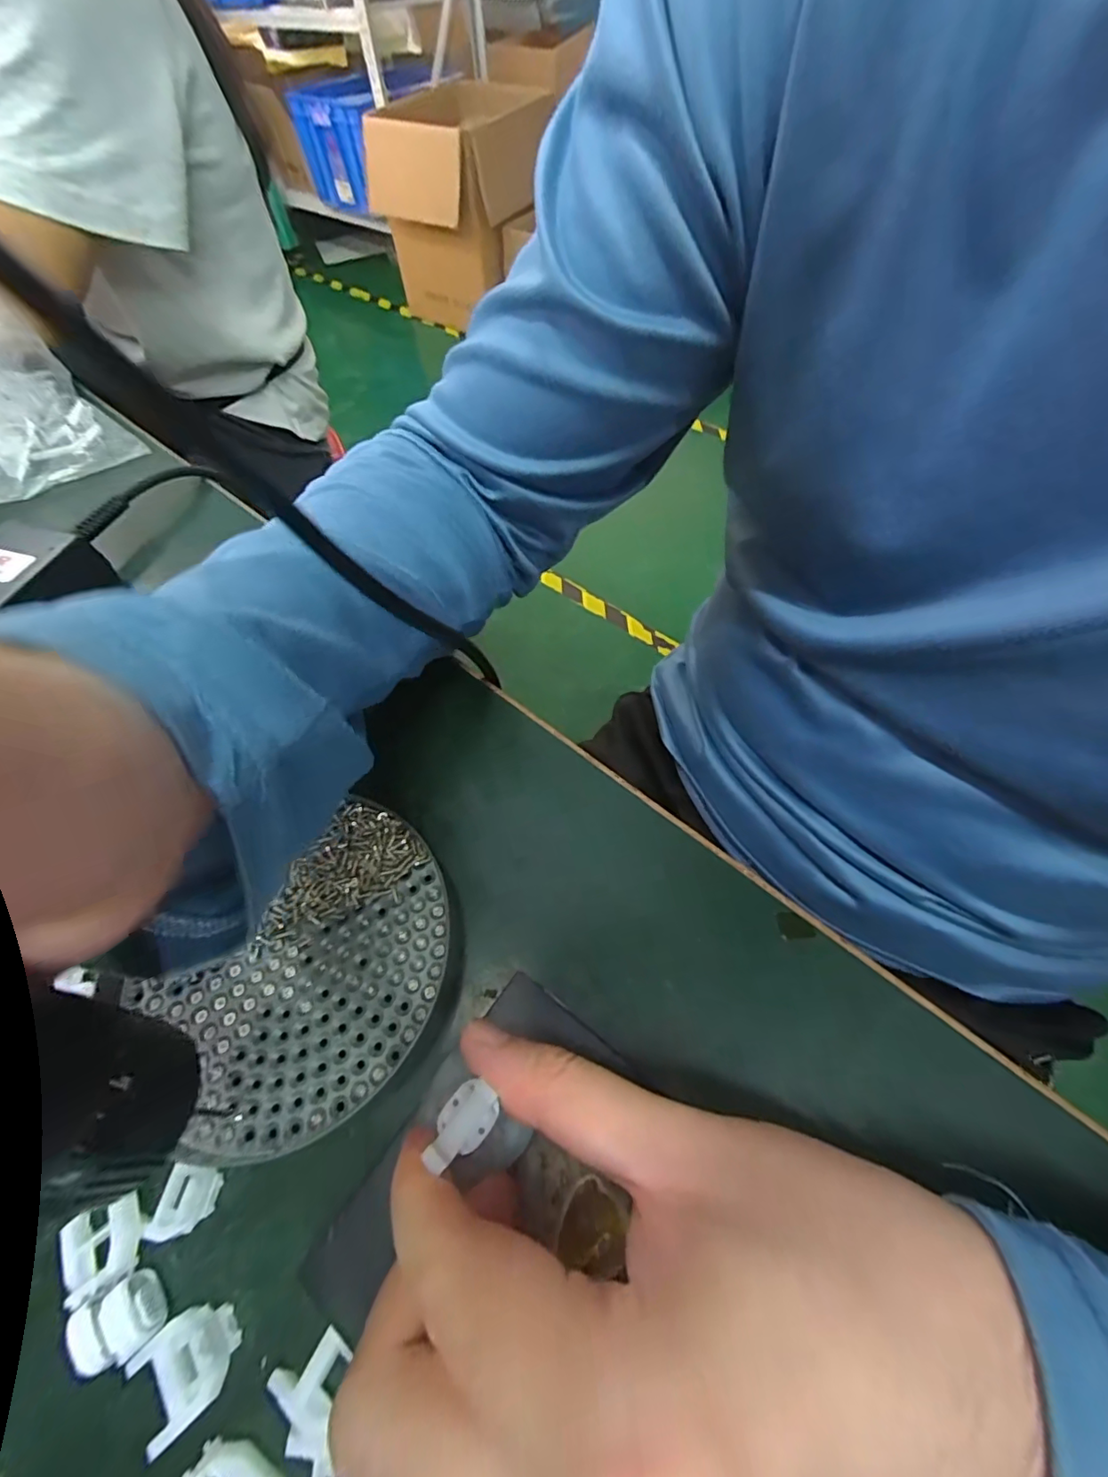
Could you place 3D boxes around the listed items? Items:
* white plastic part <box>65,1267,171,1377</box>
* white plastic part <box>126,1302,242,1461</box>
[{"bbox_3d":[-0.116,0.156,0.143,0.017,0.012,0.016,-32,62,-15],"label":"white plastic part"},{"bbox_3d":[-0.097,0.164,0.140,0.024,0.010,0.021,-38,64,-18],"label":"white plastic part"}]

